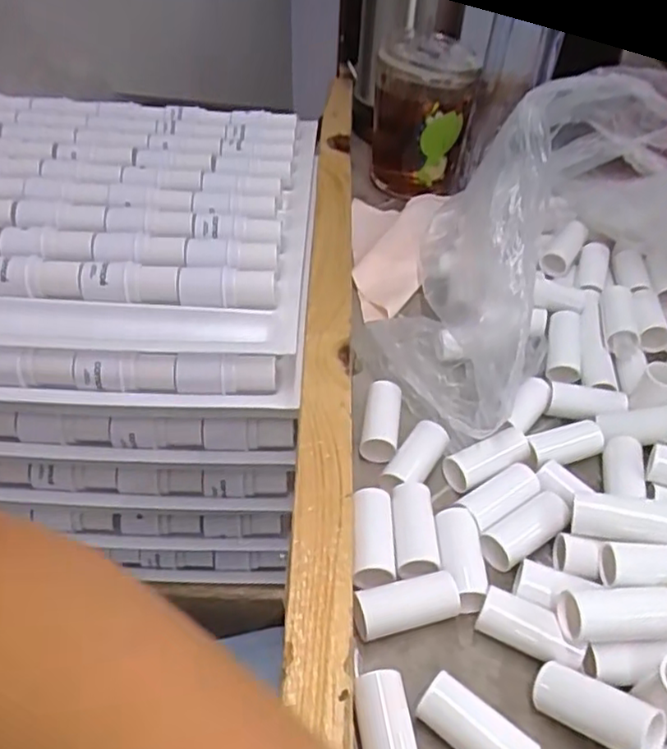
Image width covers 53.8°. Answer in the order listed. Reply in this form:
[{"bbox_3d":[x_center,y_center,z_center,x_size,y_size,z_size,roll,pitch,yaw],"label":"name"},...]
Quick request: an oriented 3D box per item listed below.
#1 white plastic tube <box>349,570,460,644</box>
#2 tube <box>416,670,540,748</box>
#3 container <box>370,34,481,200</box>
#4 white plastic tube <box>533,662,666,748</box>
[{"bbox_3d":[0.032,0.106,0.299,0.047,0.019,0.019,-8,45,-14],"label":"white plastic tube"},{"bbox_3d":[0.056,0.142,0.260,0.045,0.022,0.018,31,49,25],"label":"tube"},{"bbox_3d":[0.077,-0.232,0.575,0.081,0.113,0.102,7,43,2],"label":"container"},{"bbox_3d":[0.103,0.132,0.258,0.047,0.016,0.018,10,38,41],"label":"white plastic tube"}]

